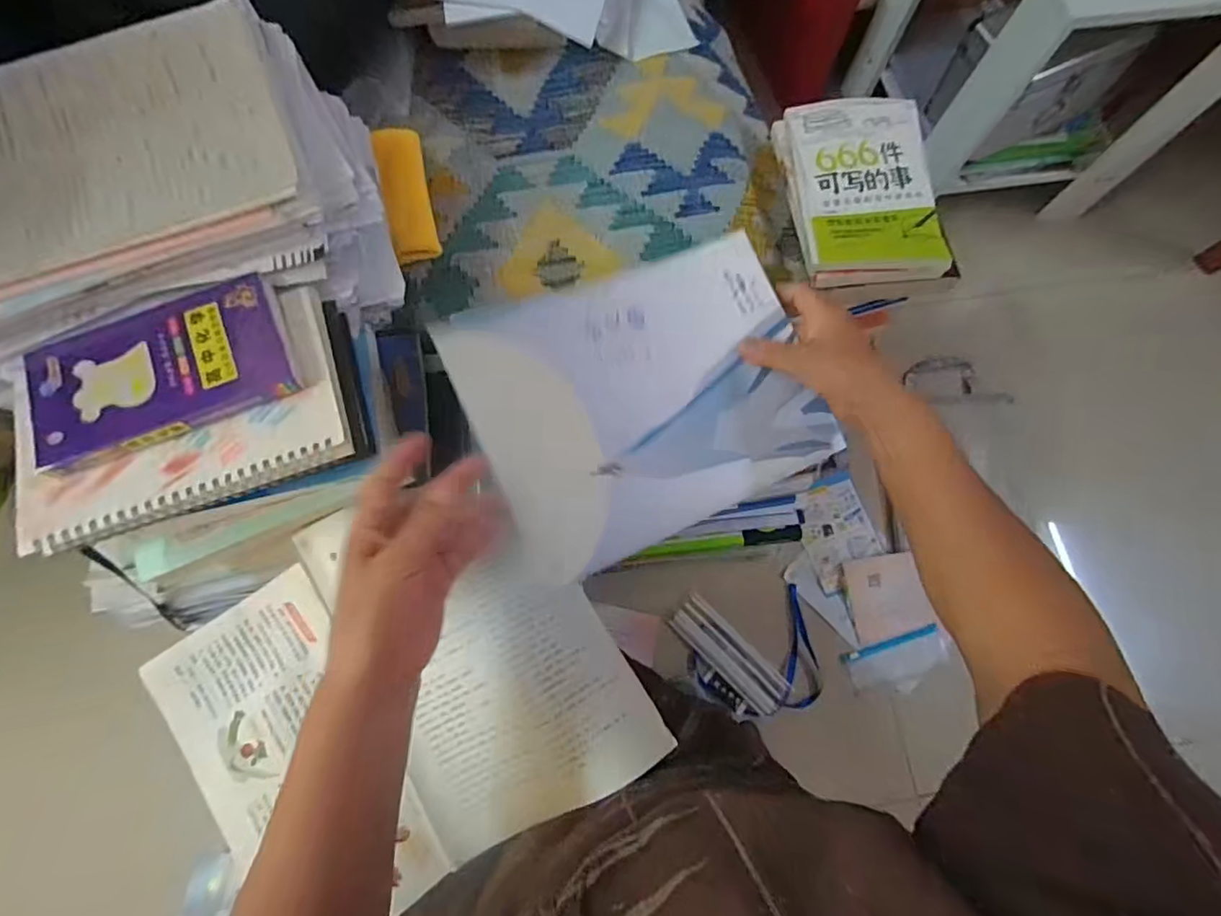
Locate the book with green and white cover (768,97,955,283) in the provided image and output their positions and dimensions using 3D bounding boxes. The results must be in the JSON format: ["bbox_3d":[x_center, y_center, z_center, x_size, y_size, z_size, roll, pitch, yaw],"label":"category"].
[{"bbox_3d":[0.269,-0.289,0.577,0.150,0.026,0.221,-5,74,-4],"label":"book with green and white cover"}]

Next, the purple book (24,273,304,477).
[{"bbox_3d":[-0.313,-0.062,0.379,0.166,0.008,0.099,-25,76,-9],"label":"purple book"}]

